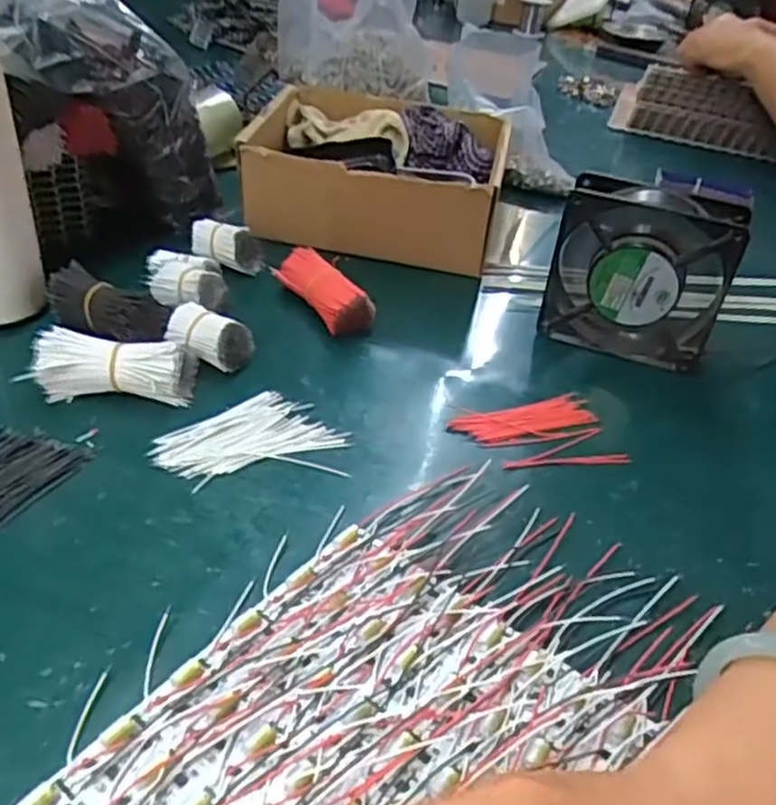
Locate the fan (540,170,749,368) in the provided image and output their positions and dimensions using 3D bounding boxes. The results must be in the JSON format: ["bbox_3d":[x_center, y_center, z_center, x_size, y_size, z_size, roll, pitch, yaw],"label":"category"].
[{"bbox_3d":[0.179,-0.090,0.528,0.120,0.125,0.045,16,39,11],"label":"fan"}]

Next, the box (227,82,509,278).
[{"bbox_3d":[-0.008,-0.200,0.652,0.210,0.090,0.162,12,38,6],"label":"box"}]

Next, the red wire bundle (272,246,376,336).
[{"bbox_3d":[-0.048,-0.083,0.551,0.034,0.037,0.086,-28,50,-36],"label":"red wire bundle"}]

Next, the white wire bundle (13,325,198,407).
[{"bbox_3d":[-0.170,-0.022,0.452,0.093,0.036,0.033,2,38,-7],"label":"white wire bundle"}]

